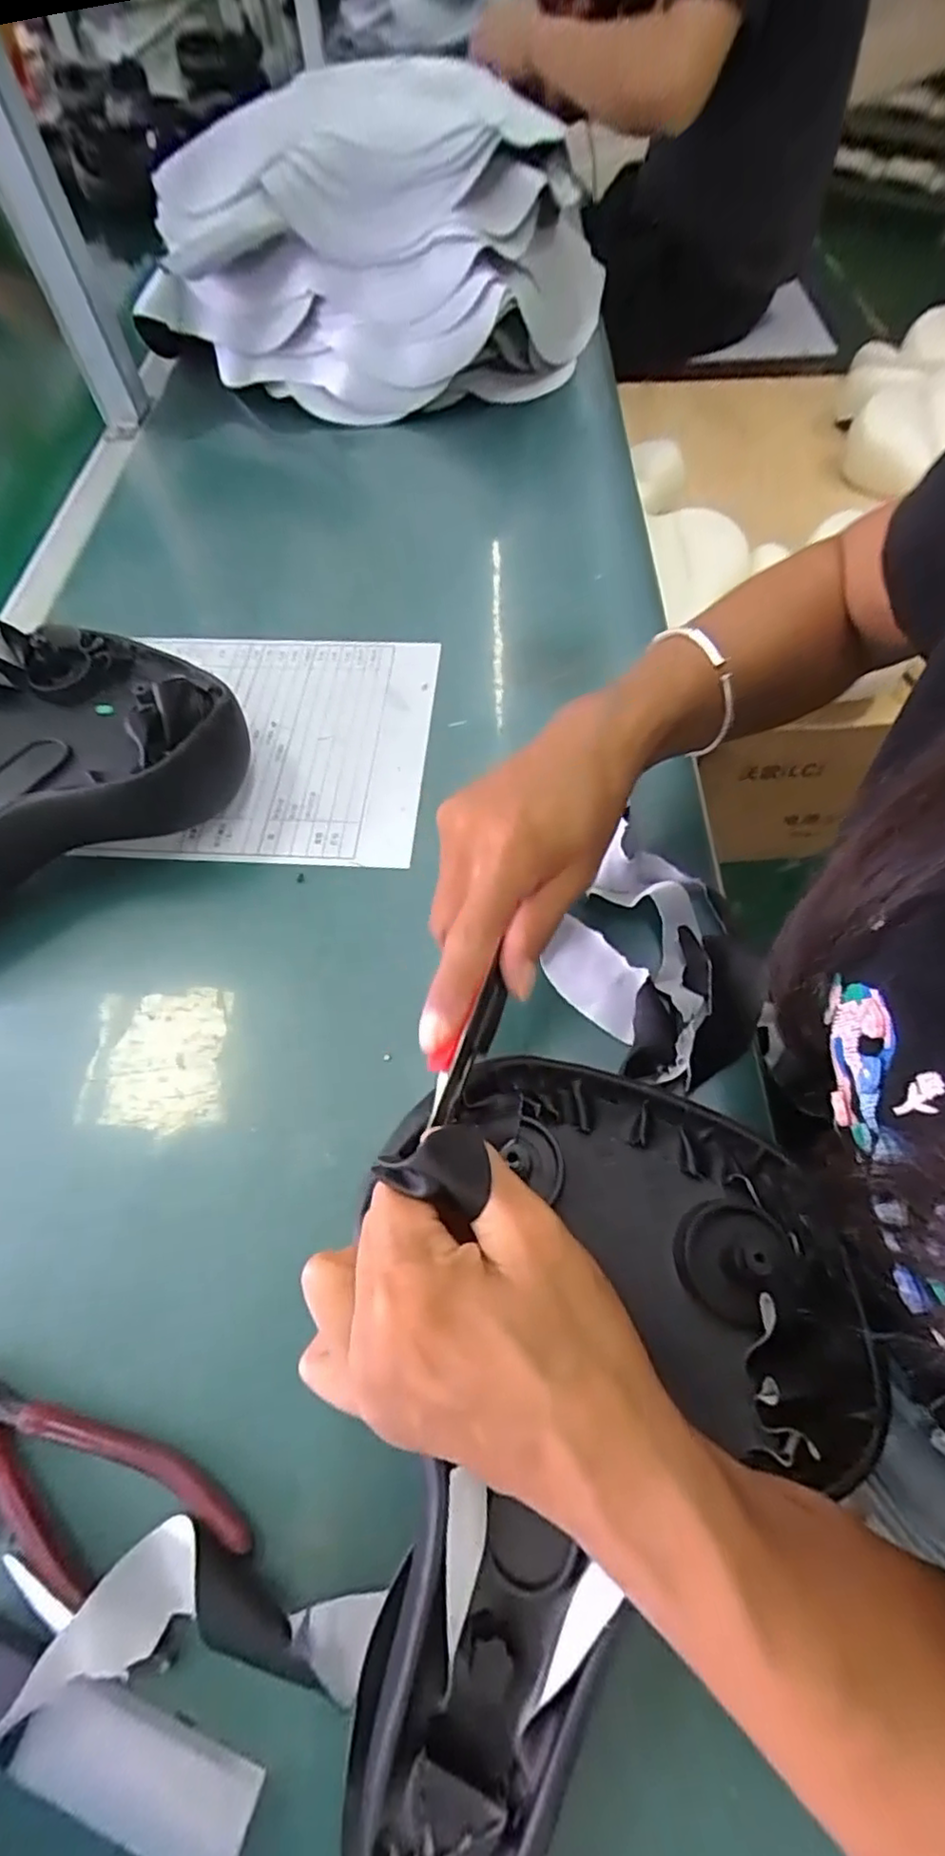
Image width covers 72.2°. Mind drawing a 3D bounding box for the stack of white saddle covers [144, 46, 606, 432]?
[{"bbox_3d":[-0.093,-0.678,0.643,0.437,0.175,0.336,4,61,5],"label":"stack of white saddle covers"}]

